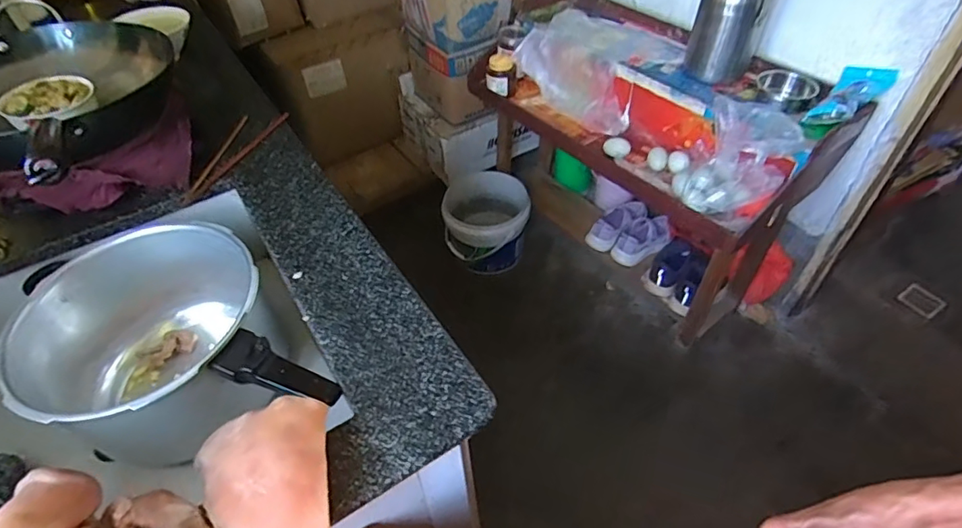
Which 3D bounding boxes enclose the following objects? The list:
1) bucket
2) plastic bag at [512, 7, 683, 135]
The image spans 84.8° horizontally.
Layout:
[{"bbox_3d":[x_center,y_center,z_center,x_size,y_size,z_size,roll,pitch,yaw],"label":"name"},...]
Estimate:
[{"bbox_3d":[0.019,-0.124,1.610,0.257,0.205,0.241,-1,47,2],"label":"bucket"},{"bbox_3d":[0.291,-0.495,1.343,0.354,0.172,0.233,34,57,30],"label":"plastic bag"}]

